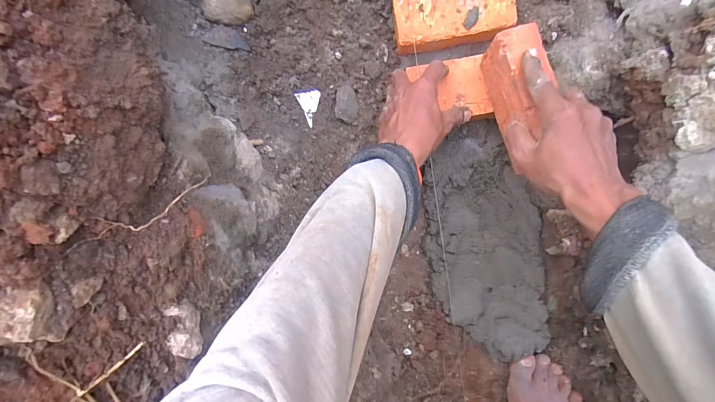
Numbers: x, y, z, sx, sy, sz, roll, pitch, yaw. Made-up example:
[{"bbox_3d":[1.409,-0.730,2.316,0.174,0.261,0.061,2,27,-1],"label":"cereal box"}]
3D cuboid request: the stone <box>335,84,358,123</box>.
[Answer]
[{"bbox_3d":[-0.015,-0.134,0.438,0.027,0.023,0.049,2,93,6],"label":"stone"}]

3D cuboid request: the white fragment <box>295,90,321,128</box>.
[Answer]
[{"bbox_3d":[-0.063,-0.125,0.432,0.033,0.004,0.044,-22,111,-26],"label":"white fragment"}]

